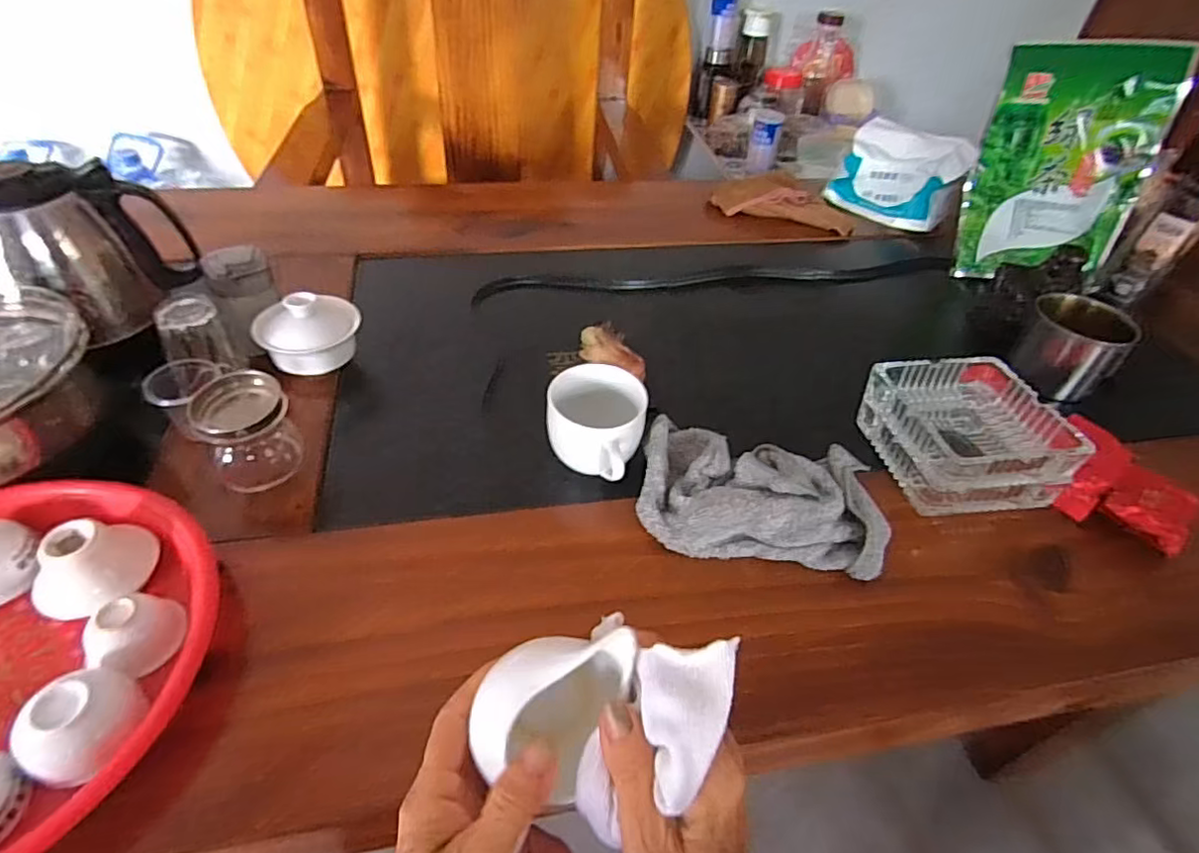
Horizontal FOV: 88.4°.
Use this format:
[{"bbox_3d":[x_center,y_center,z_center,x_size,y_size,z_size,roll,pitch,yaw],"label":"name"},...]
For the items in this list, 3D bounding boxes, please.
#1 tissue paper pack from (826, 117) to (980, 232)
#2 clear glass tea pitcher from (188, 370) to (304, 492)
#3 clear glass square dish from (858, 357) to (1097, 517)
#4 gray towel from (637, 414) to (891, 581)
[{"bbox_3d":[0.415,-0.345,0.857,0.161,0.120,0.060,35,27,34],"label":"tissue paper pack"},{"bbox_3d":[-0.262,0.005,0.462,0.063,0.068,0.055,-23,51,-26],"label":"clear glass tea pitcher"},{"bbox_3d":[0.292,0.007,0.505,0.118,0.070,0.125,-6,45,-12],"label":"clear glass square dish"},{"bbox_3d":[0.121,0.047,0.466,0.174,0.049,0.109,9,44,3],"label":"gray towel"}]

